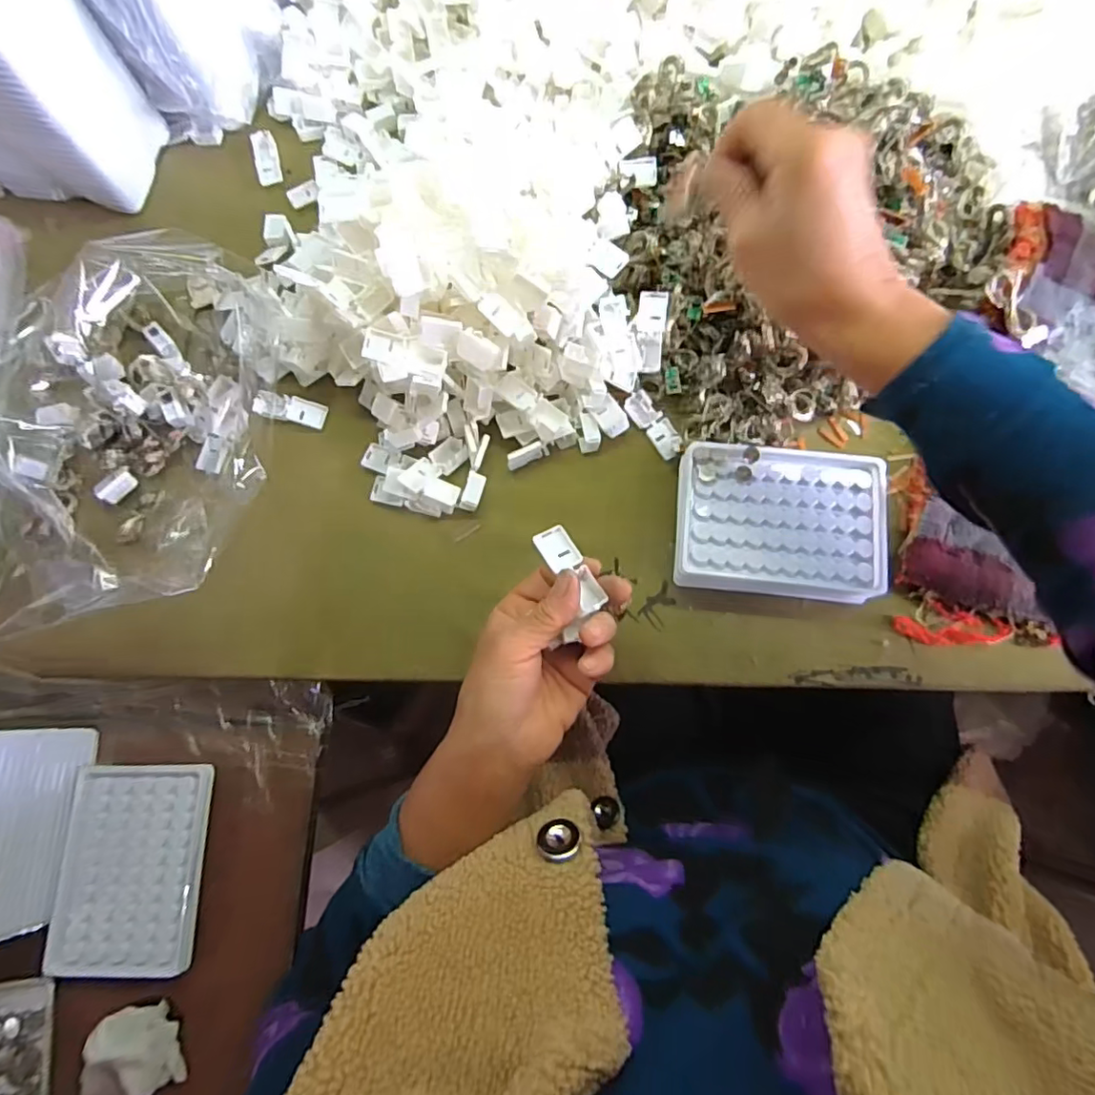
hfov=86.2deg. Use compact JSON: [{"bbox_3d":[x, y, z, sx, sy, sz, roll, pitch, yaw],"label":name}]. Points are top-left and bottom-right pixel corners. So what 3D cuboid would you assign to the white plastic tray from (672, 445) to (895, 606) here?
[{"bbox_3d":[0.155,-0.017,0.397,0.132,0.028,0.098,5,76,4],"label":"white plastic tray"}]

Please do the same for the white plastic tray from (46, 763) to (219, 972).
[{"bbox_3d":[-0.285,0.219,0.402,0.092,0.014,0.129,-2,74,1],"label":"white plastic tray"}]

